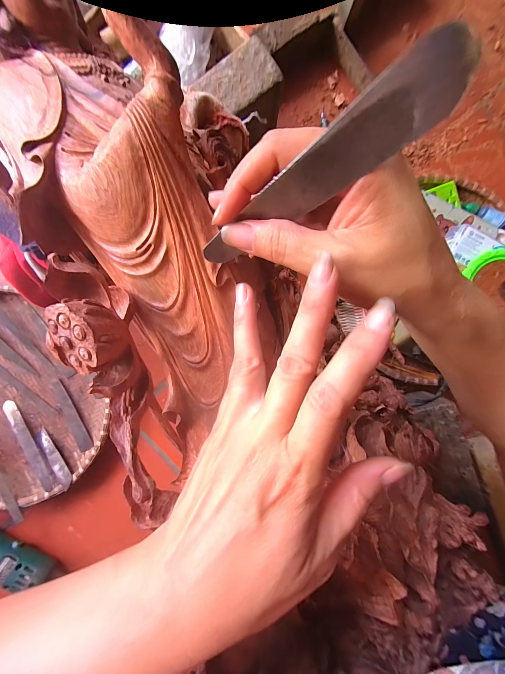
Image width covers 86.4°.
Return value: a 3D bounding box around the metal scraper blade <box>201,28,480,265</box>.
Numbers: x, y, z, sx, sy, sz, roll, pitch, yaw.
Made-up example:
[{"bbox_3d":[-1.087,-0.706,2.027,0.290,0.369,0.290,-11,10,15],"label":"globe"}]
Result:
[{"bbox_3d":[0.021,-0.065,0.121,0.022,0.127,0.004,40,51,-26],"label":"metal scraper blade"}]

